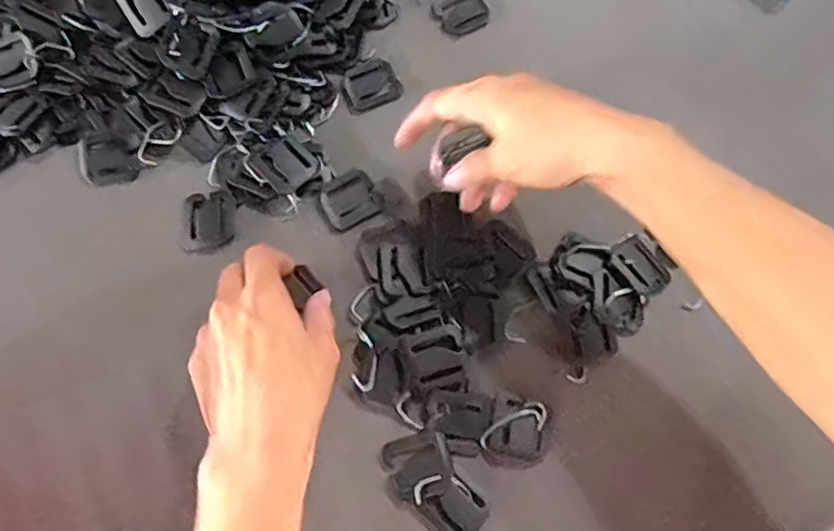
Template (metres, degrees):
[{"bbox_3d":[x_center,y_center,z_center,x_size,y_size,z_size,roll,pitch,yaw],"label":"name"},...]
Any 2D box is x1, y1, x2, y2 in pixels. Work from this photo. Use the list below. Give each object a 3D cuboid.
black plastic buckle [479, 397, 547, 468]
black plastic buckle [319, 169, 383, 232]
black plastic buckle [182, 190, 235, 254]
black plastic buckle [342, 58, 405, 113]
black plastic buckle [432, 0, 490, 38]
[{"bbox_3d":[0.057,0.097,0.365,0.035,0.004,0.039,9,71,3],"label":"black plastic buckle"},{"bbox_3d":[-0.044,-0.044,0.409,0.038,0.006,0.033,-33,74,-10],"label":"black plastic buckle"},{"bbox_3d":[-0.135,-0.029,0.402,0.033,0.004,0.042,-5,71,-2],"label":"black plastic buckle"},{"bbox_3d":[-0.034,-0.129,0.443,0.041,0.004,0.033,-26,73,-9],"label":"black plastic buckle"},{"bbox_3d":[0.033,-0.190,0.470,0.040,0.006,0.032,-30,74,-10],"label":"black plastic buckle"}]

